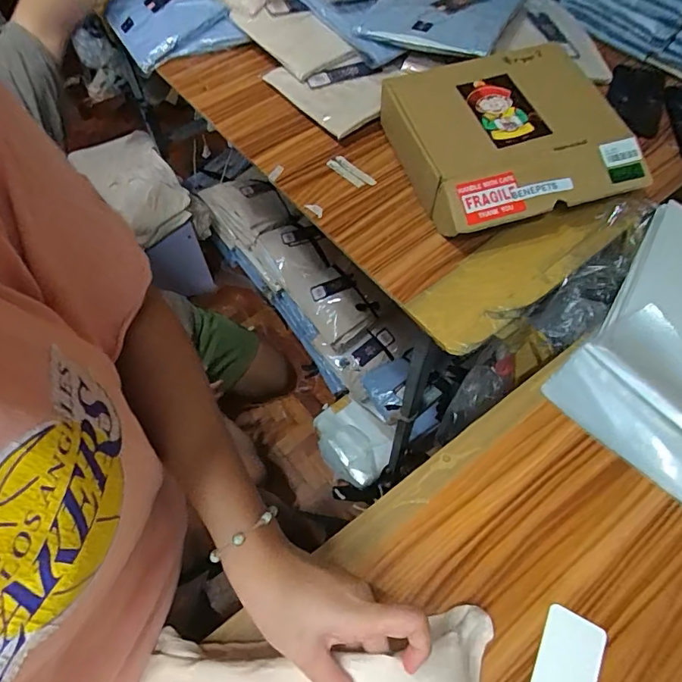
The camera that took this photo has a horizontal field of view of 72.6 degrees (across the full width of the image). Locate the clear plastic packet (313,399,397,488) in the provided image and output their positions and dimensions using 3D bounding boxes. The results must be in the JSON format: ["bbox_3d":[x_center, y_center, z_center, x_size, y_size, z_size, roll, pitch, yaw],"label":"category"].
[{"bbox_3d":[0.037,0.281,1.297,0.177,0.050,0.232,-31,61,1],"label":"clear plastic packet"}]

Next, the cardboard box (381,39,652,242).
[{"bbox_3d":[0.217,-0.270,0.625,0.254,0.088,0.273,-16,60,-9],"label":"cardboard box"}]

